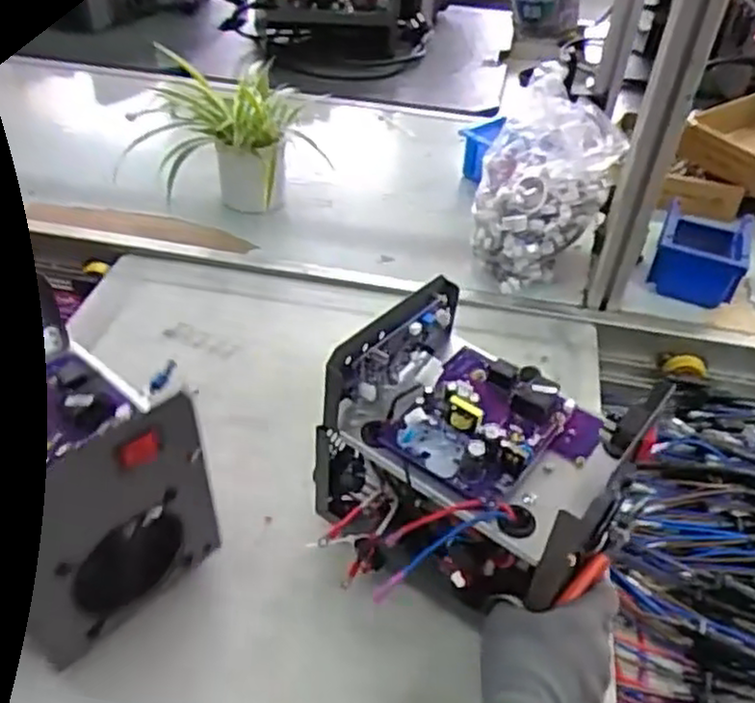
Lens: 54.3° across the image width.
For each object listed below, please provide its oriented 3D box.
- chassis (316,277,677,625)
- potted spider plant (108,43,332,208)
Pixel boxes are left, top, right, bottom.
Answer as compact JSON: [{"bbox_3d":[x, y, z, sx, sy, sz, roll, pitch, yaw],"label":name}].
[{"bbox_3d":[0.077,0.087,0.585,0.218,0.173,0.175,27,48,26],"label":"chassis"},{"bbox_3d":[-0.221,-0.341,1.134,0.239,0.157,0.269,16,43,14],"label":"potted spider plant"}]

